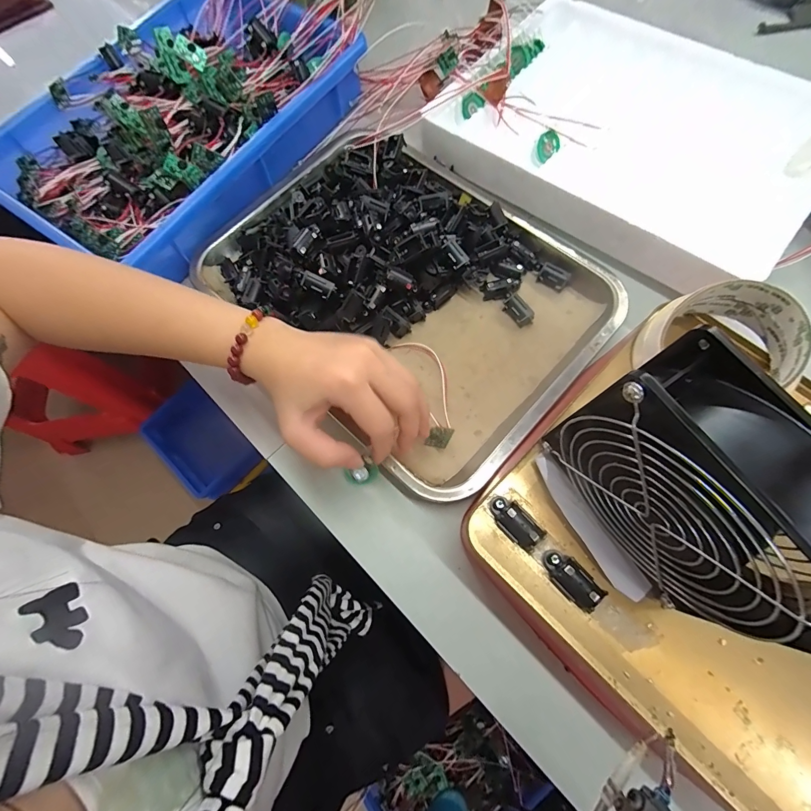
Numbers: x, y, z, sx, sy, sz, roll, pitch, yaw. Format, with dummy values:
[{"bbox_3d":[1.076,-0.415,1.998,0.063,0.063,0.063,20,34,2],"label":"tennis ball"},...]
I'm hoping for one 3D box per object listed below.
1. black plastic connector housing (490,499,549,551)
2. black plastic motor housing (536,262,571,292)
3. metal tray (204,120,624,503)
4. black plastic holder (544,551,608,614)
[{"bbox_3d":[0.069,0.071,0.234,0.018,0.015,0.036,-43,75,-9],"label":"black plastic connector housing"},{"bbox_3d":[0.138,-0.119,0.355,0.026,0.017,0.011,32,77,13],"label":"black plastic motor housing"},{"bbox_3d":[-0.006,-0.115,0.348,0.346,0.050,0.263,41,79,15],"label":"metal tray"},{"bbox_3d":[0.098,0.100,0.223,0.018,0.015,0.033,-39,74,-14],"label":"black plastic holder"}]

